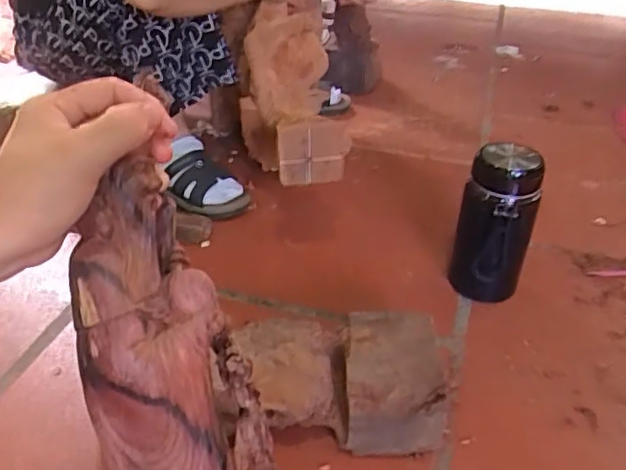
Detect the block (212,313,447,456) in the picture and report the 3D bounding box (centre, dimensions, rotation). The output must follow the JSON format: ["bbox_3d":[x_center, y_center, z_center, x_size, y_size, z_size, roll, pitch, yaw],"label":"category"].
[{"bbox_3d":[0.029,0.161,0.657,0.222,0.101,0.138,4,37,3],"label":"block"}]

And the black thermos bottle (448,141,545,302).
[{"bbox_3d":[0.243,-0.008,0.796,0.099,0.211,0.087,13,38,15],"label":"black thermos bottle"}]

